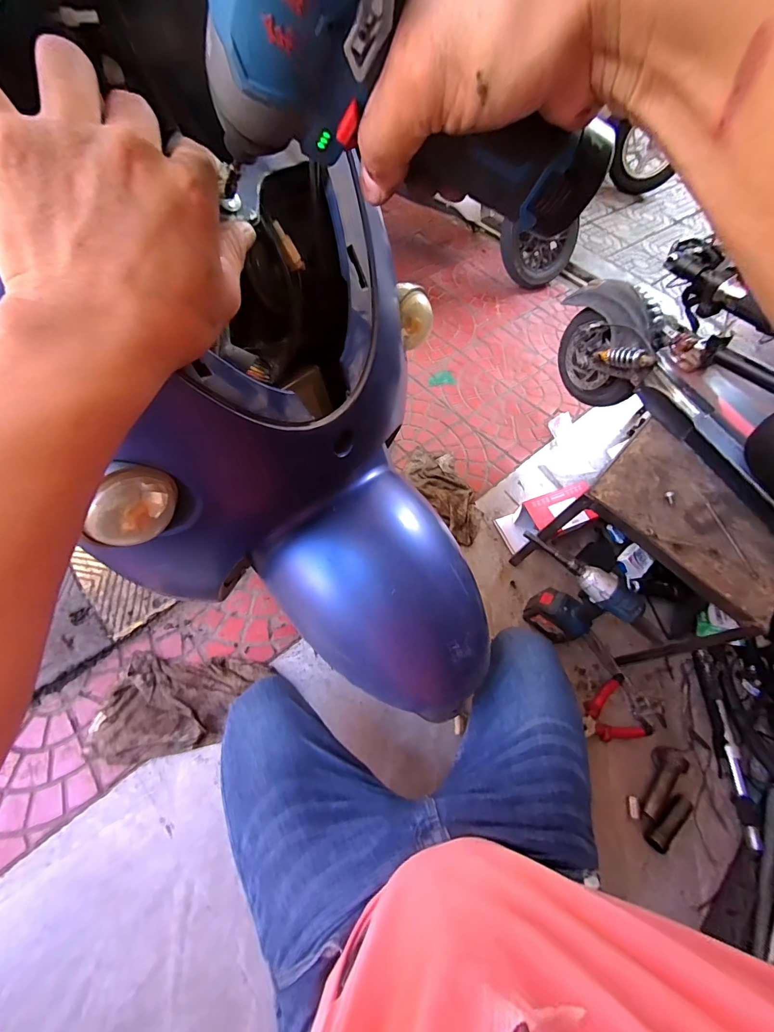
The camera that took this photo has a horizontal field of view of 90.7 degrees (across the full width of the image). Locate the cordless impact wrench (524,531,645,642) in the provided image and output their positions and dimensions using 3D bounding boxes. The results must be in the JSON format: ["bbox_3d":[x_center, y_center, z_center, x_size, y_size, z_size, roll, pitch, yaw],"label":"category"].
[{"bbox_3d":[0.371,0.160,0.856,0.067,0.277,0.244,-37,75,-23],"label":"cordless impact wrench"}]

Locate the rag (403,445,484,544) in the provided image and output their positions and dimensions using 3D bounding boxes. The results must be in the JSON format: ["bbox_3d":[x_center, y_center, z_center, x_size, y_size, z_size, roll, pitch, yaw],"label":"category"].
[{"bbox_3d":[0.162,-0.072,1.102,0.170,0.044,0.341,-12,67,-15],"label":"rag"}]

